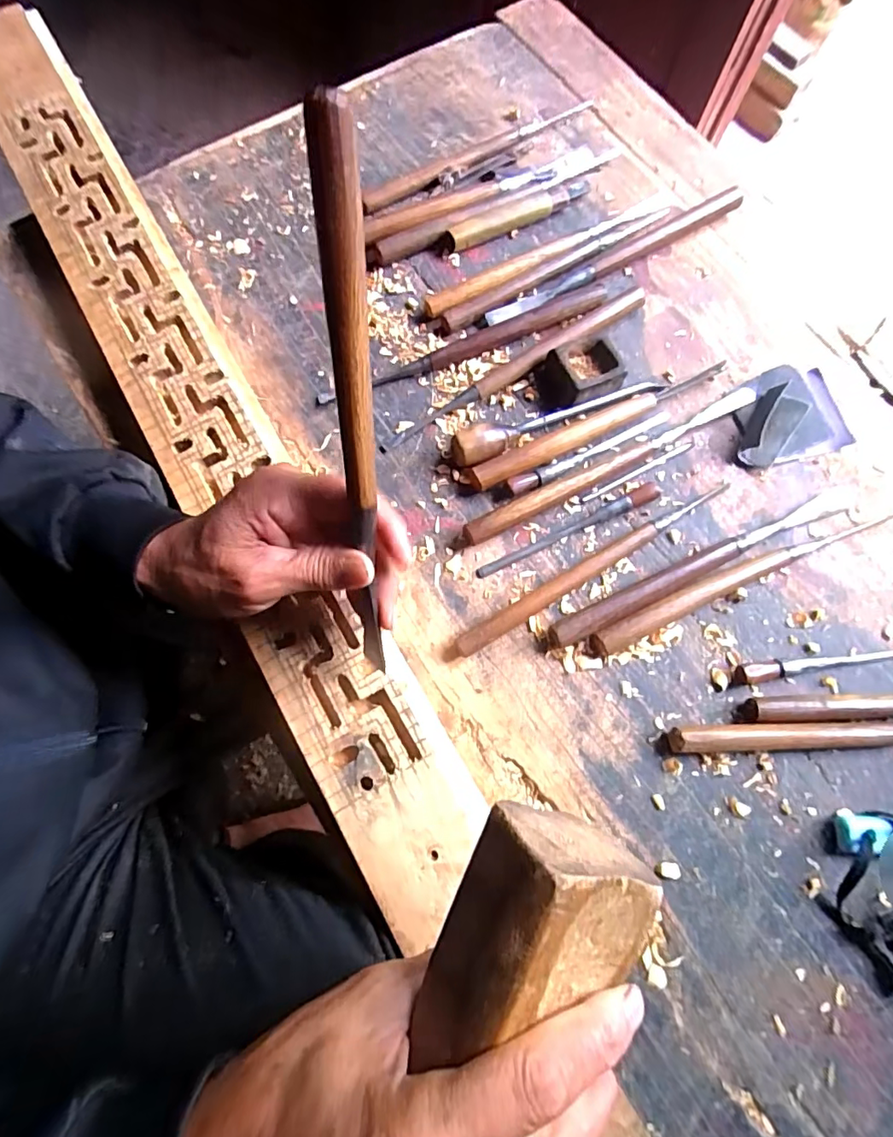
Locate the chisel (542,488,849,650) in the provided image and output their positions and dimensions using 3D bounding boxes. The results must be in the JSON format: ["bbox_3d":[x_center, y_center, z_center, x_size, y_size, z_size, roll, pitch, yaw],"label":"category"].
[{"bbox_3d":[0.189,-0.005,0.378,0.259,0.017,0.022,-24,76,-7],"label":"chisel"}]

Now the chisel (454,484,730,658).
[{"bbox_3d":[0.108,-0.005,0.377,0.238,0.017,0.015,-31,77,-9],"label":"chisel"}]

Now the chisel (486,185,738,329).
[{"bbox_3d":[0.147,-0.269,0.445,0.253,0.015,0.017,-30,77,-9],"label":"chisel"}]

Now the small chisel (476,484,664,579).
[{"bbox_3d":[0.091,-0.029,0.387,0.150,0.010,0.011,-24,76,-7],"label":"small chisel"}]

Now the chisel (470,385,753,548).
[{"bbox_3d":[0.129,-0.083,0.397,0.258,0.019,0.021,-27,77,-8],"label":"chisel"}]

